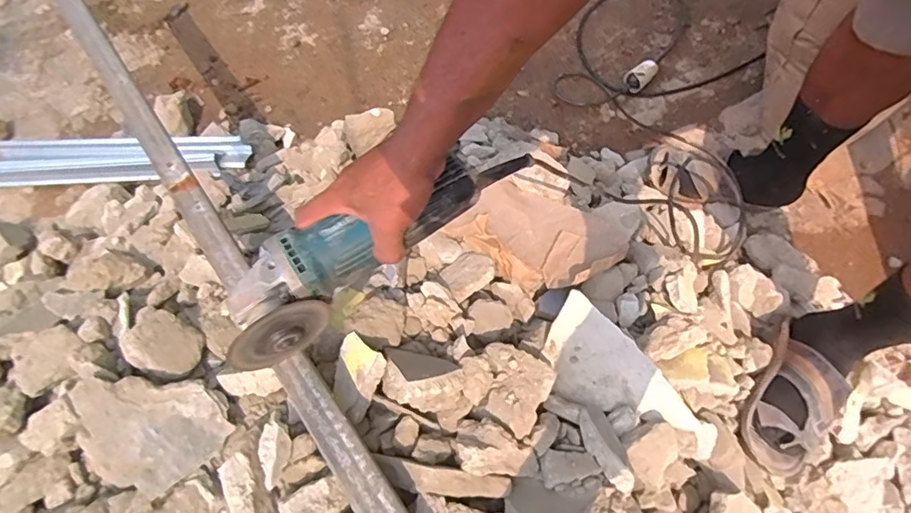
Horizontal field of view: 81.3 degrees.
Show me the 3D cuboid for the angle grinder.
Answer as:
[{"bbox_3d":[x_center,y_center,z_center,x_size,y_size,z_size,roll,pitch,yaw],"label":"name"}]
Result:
[{"bbox_3d":[-0.067,-0.017,0.479,0.306,0.071,0.071,-34,69,-17],"label":"angle grinder"}]

